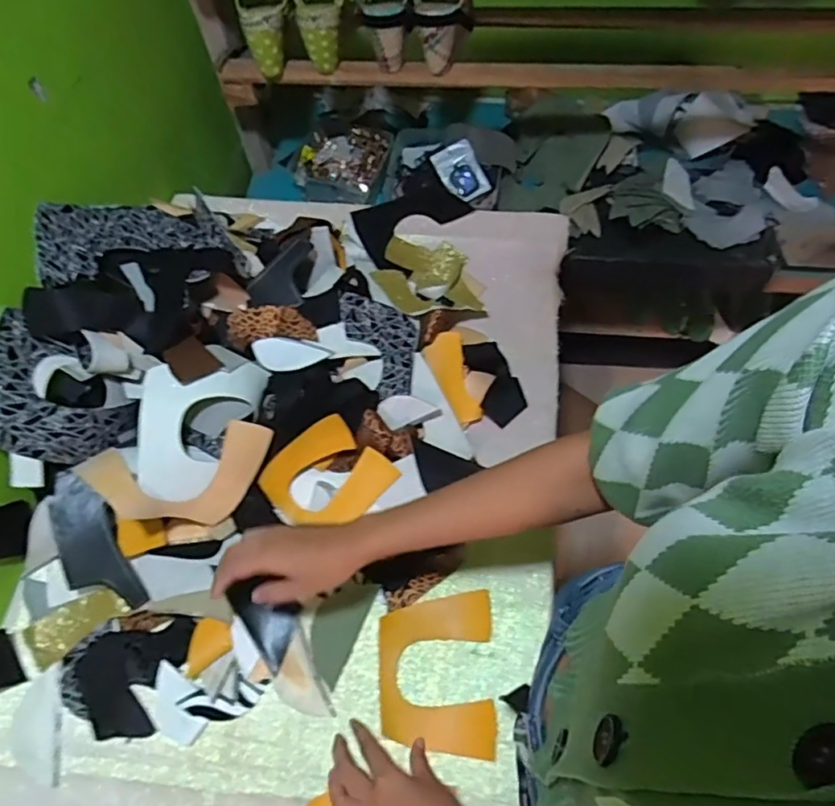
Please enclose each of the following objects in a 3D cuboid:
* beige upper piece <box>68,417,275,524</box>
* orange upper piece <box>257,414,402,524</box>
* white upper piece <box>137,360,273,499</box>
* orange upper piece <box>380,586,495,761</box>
[{"bbox_3d":[-0.261,0.087,0.669,0.195,0.107,0.065,-20,22,-25],"label":"beige upper piece"},{"bbox_3d":[-0.103,0.085,0.682,0.113,0.074,0.121,36,70,19],"label":"orange upper piece"},{"bbox_3d":[-0.253,0.012,0.661,0.102,0.066,0.180,28,66,17],"label":"white upper piece"},{"bbox_3d":[0.021,0.281,0.618,0.116,0.005,0.153,-2,62,-1],"label":"orange upper piece"}]

